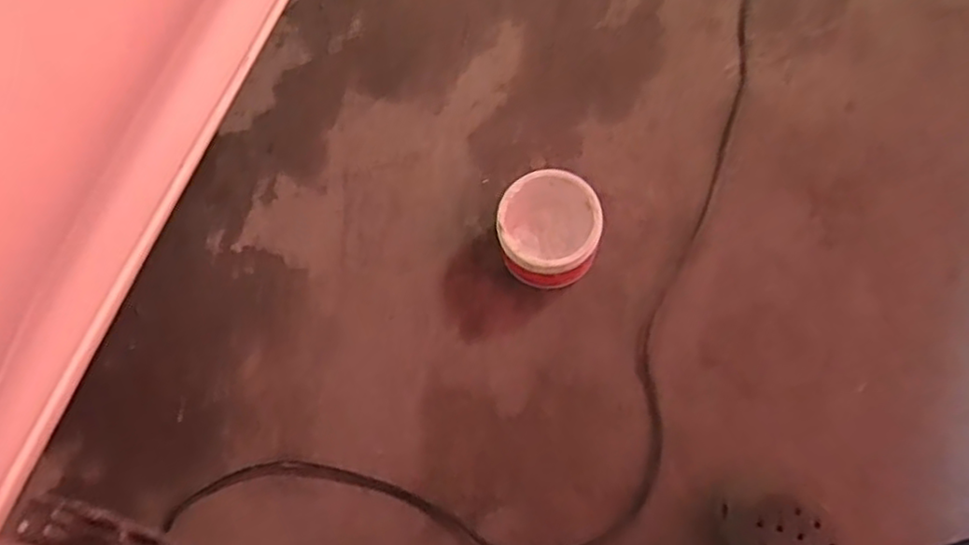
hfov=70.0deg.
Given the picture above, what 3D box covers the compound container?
[{"bbox_3d":[0.068,-0.044,0.742,0.108,0.086,0.108,5,72,3],"label":"compound container"}]

